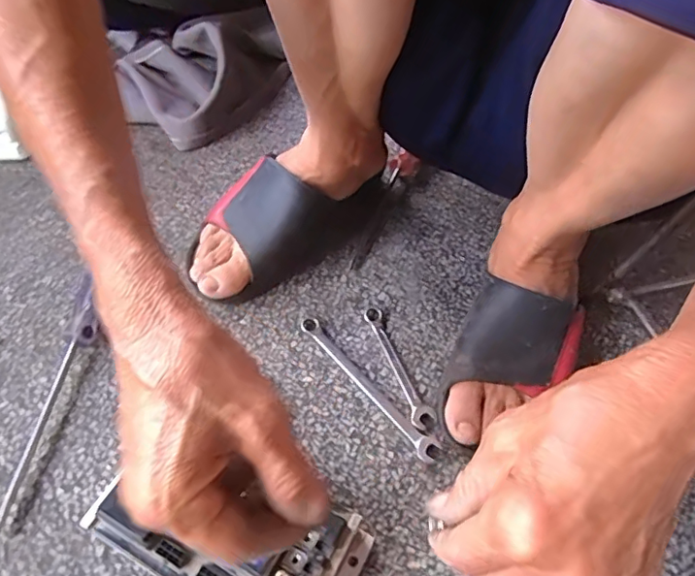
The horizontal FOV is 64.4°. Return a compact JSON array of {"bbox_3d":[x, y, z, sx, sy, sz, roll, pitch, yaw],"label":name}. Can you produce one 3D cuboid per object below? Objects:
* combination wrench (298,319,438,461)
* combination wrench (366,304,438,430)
[{"bbox_3d":[0.014,0.076,0.443,0.017,0.005,0.154,-34,63,-25],"label":"combination wrench"},{"bbox_3d":[0.040,0.062,0.456,0.018,0.008,0.117,-16,57,-15],"label":"combination wrench"}]

